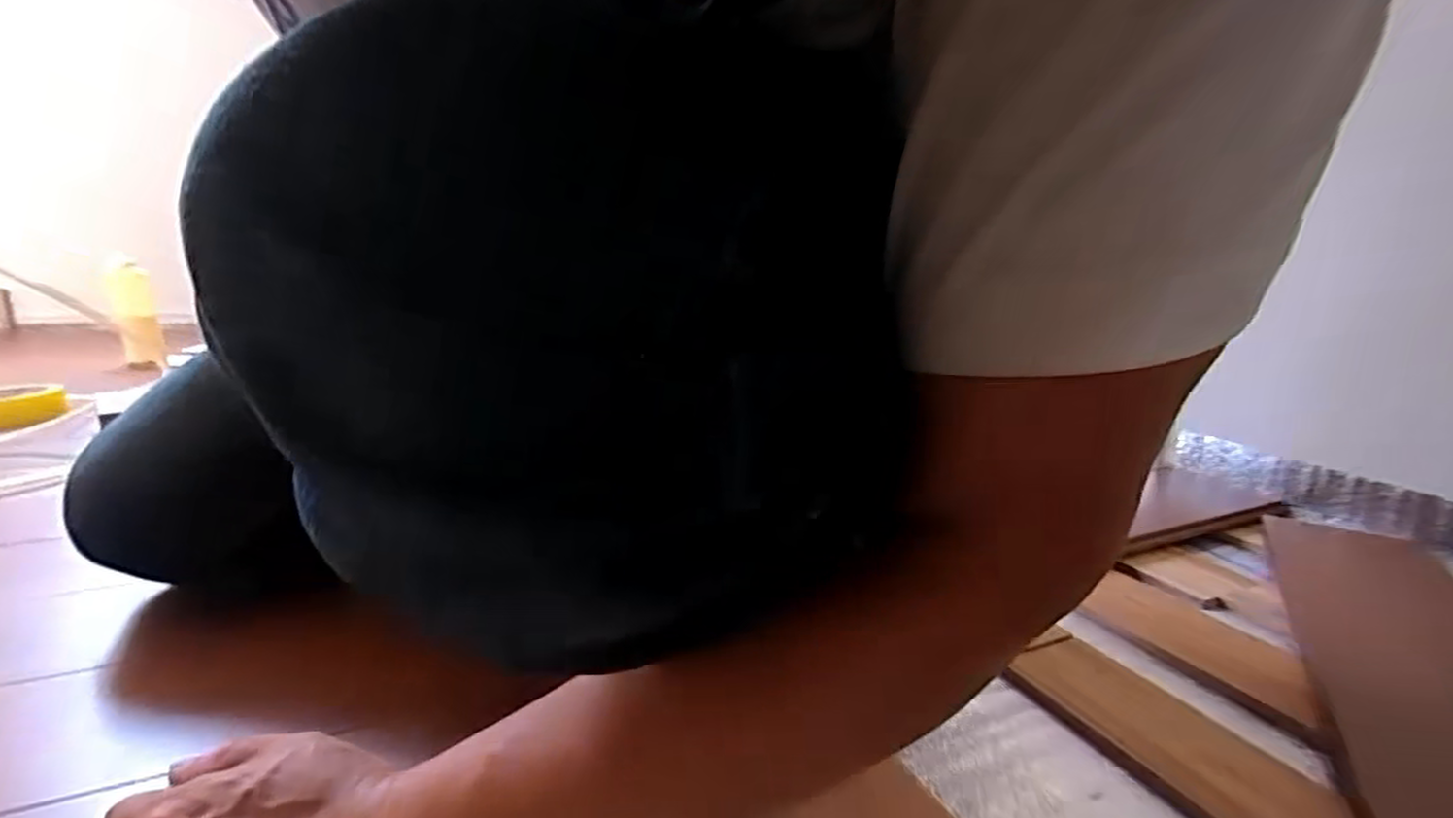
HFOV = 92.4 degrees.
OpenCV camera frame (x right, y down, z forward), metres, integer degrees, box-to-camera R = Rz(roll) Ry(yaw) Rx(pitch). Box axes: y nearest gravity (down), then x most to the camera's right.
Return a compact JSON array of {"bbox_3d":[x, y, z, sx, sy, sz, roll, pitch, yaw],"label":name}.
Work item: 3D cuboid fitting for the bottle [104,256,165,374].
[{"bbox_3d":[-1.139,-0.182,1.339,0.063,0.197,0.063,-9,18,-38],"label":"bottle"}]

